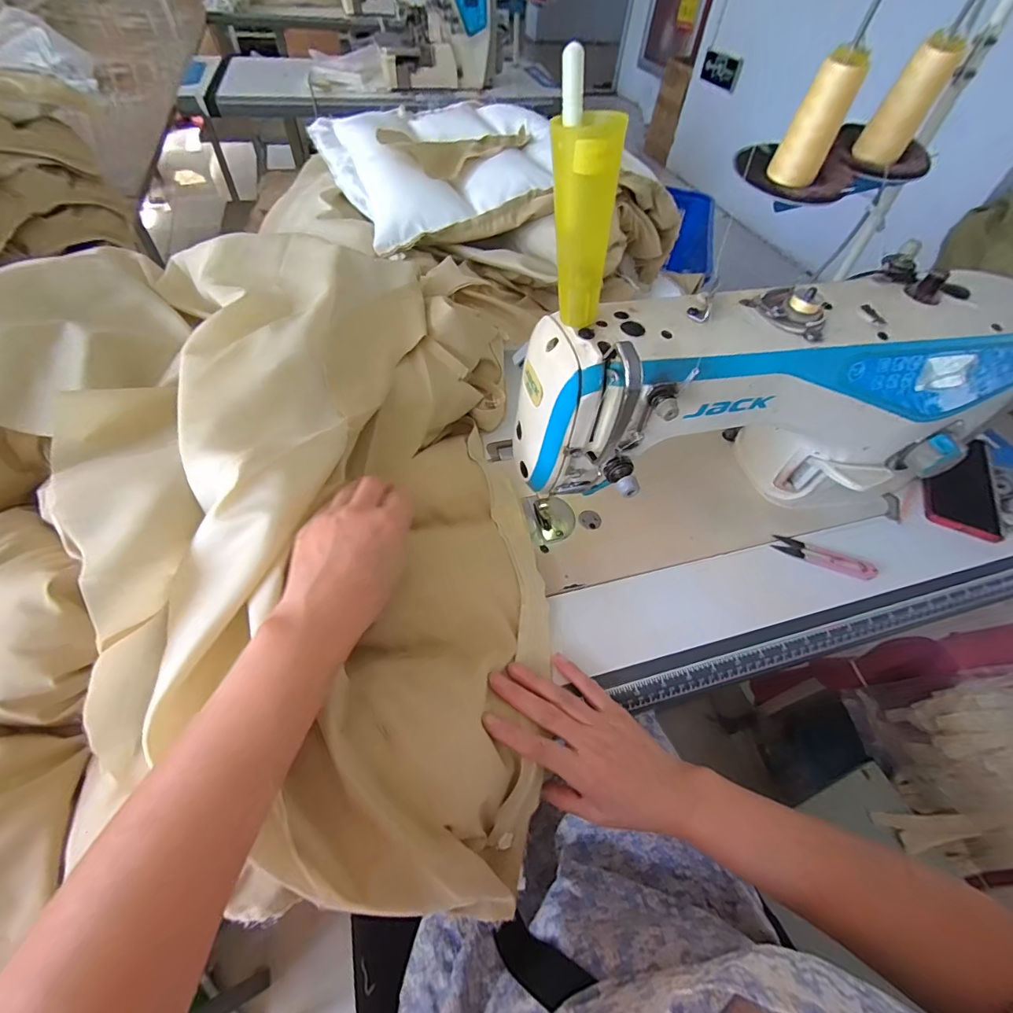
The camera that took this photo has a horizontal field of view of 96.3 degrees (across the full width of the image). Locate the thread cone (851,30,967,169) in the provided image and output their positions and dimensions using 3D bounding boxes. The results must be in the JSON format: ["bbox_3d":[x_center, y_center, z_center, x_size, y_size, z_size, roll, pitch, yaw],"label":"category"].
[{"bbox_3d":[0.449,-0.454,0.509,0.048,0.104,0.042,33,58,18],"label":"thread cone"}]

